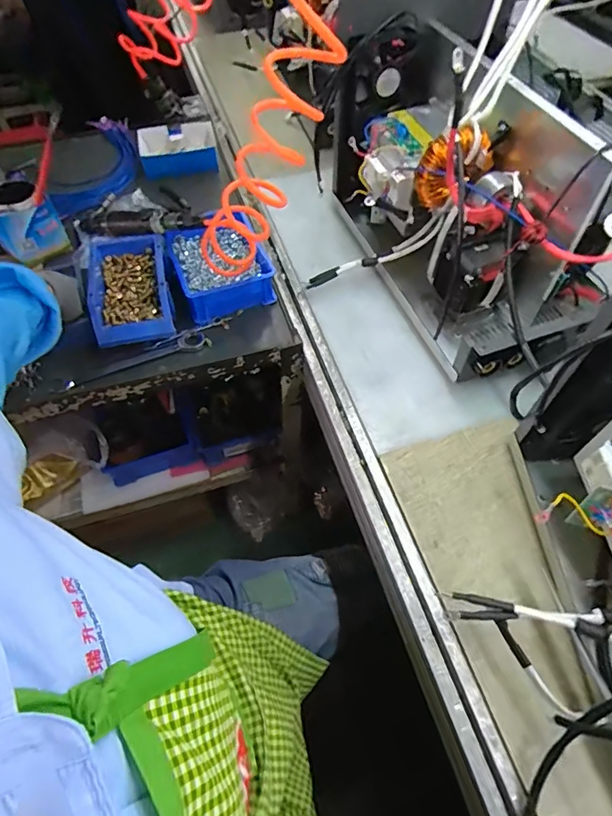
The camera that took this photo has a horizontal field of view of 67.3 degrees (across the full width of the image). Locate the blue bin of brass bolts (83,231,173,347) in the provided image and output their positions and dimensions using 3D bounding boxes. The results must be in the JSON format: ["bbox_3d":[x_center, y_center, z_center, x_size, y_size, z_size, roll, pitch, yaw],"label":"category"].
[{"bbox_3d":[-0.279,-0.188,0.738,0.121,0.071,0.192,-13,57,-8],"label":"blue bin of brass bolts"}]

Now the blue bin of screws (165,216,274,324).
[{"bbox_3d":[-0.143,-0.248,0.772,0.151,0.069,0.188,-18,58,-12],"label":"blue bin of screws"}]

